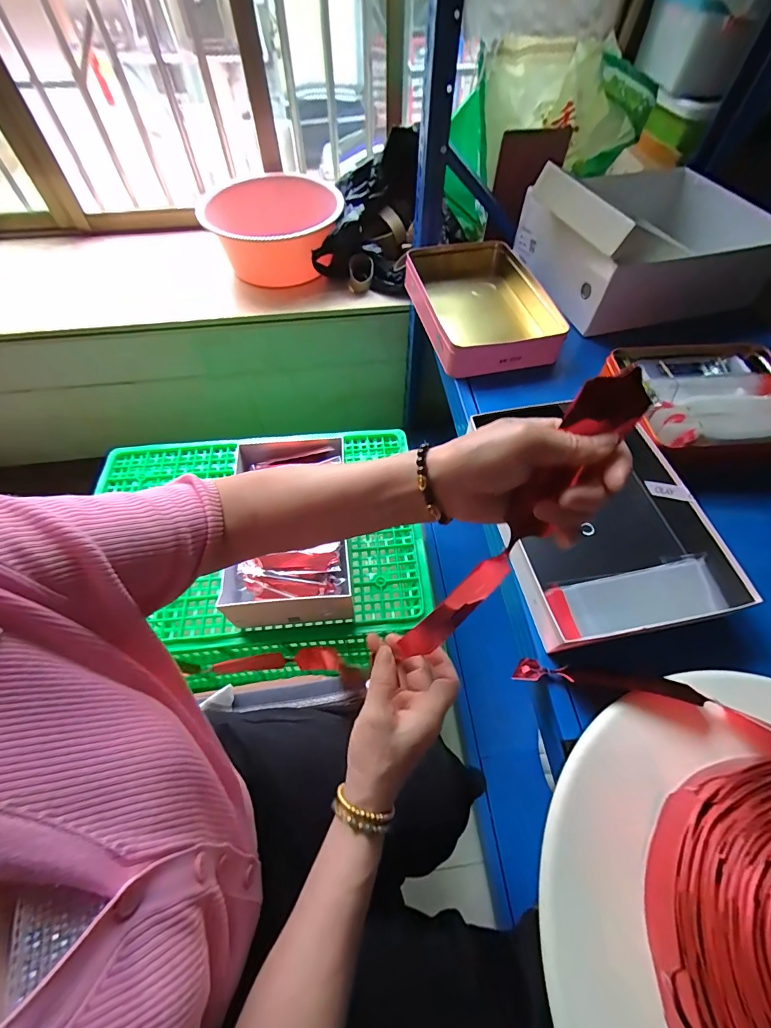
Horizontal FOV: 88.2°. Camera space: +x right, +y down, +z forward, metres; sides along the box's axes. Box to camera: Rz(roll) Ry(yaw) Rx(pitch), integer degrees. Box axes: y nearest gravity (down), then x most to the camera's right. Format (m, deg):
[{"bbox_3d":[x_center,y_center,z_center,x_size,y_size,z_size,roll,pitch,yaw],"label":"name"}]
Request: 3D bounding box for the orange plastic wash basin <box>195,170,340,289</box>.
[{"bbox_3d":[-0.289,-0.755,1.094,0.344,0.175,0.320,0,59,0],"label":"orange plastic wash basin"}]

